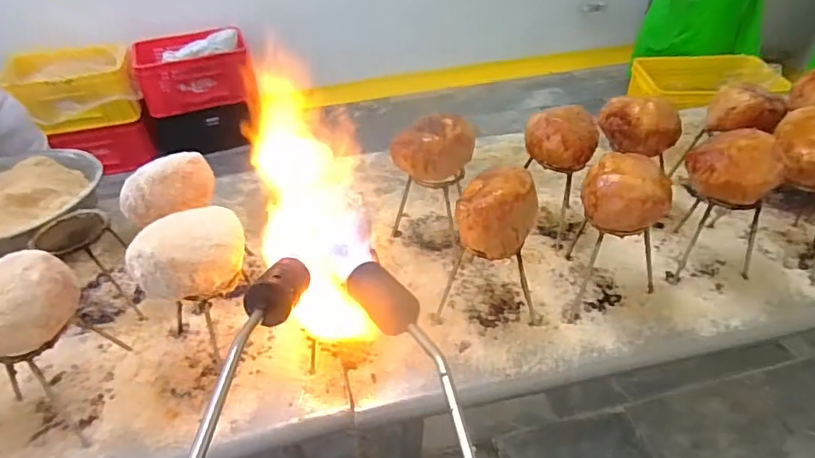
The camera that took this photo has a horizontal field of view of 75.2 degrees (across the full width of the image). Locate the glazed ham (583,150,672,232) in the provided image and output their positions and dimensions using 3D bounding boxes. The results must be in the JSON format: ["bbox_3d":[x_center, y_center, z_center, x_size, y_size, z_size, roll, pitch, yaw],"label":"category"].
[{"bbox_3d":[0.304,-0.050,0.746,0.112,0.082,0.100,1,38,5],"label":"glazed ham"}]

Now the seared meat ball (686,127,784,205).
[{"bbox_3d":[0.493,-0.100,0.799,0.115,0.083,0.085,21,49,23],"label":"seared meat ball"}]

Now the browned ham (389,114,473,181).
[{"bbox_3d":[0.038,-0.133,0.867,0.116,0.087,0.092,-20,41,-20],"label":"browned ham"}]

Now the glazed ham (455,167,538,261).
[{"bbox_3d":[0.120,-0.028,0.717,0.102,0.086,0.108,3,39,8],"label":"glazed ham"}]

